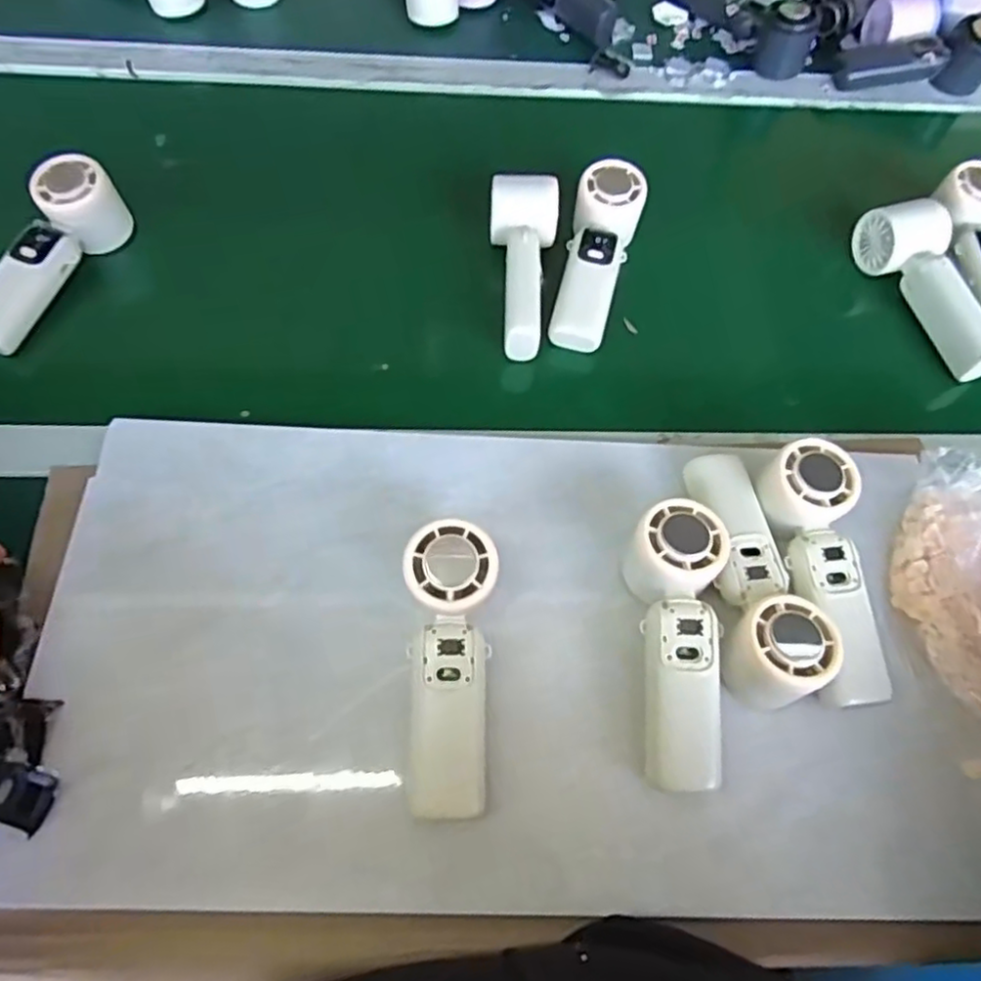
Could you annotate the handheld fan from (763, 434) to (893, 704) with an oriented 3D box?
[{"bbox_3d":[0.220,0.050,0.431,0.055,0.047,0.166,-8,68,-6],"label":"handheld fan"}]

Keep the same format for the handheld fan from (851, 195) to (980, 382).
[{"bbox_3d":[0.381,-0.173,0.564,0.047,0.049,0.167,-18,69,-10],"label":"handheld fan"}]

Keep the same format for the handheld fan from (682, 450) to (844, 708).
[{"bbox_3d":[0.162,0.048,0.427,0.061,0.053,0.168,-7,68,-6],"label":"handheld fan"}]

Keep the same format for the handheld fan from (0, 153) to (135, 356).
[{"bbox_3d":[-0.350,-0.182,0.518,0.042,0.058,0.167,20,68,6],"label":"handheld fan"}]

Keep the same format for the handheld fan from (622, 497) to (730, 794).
[{"bbox_3d":[0.111,0.092,0.408,0.056,0.053,0.168,5,67,-1],"label":"handheld fan"}]

